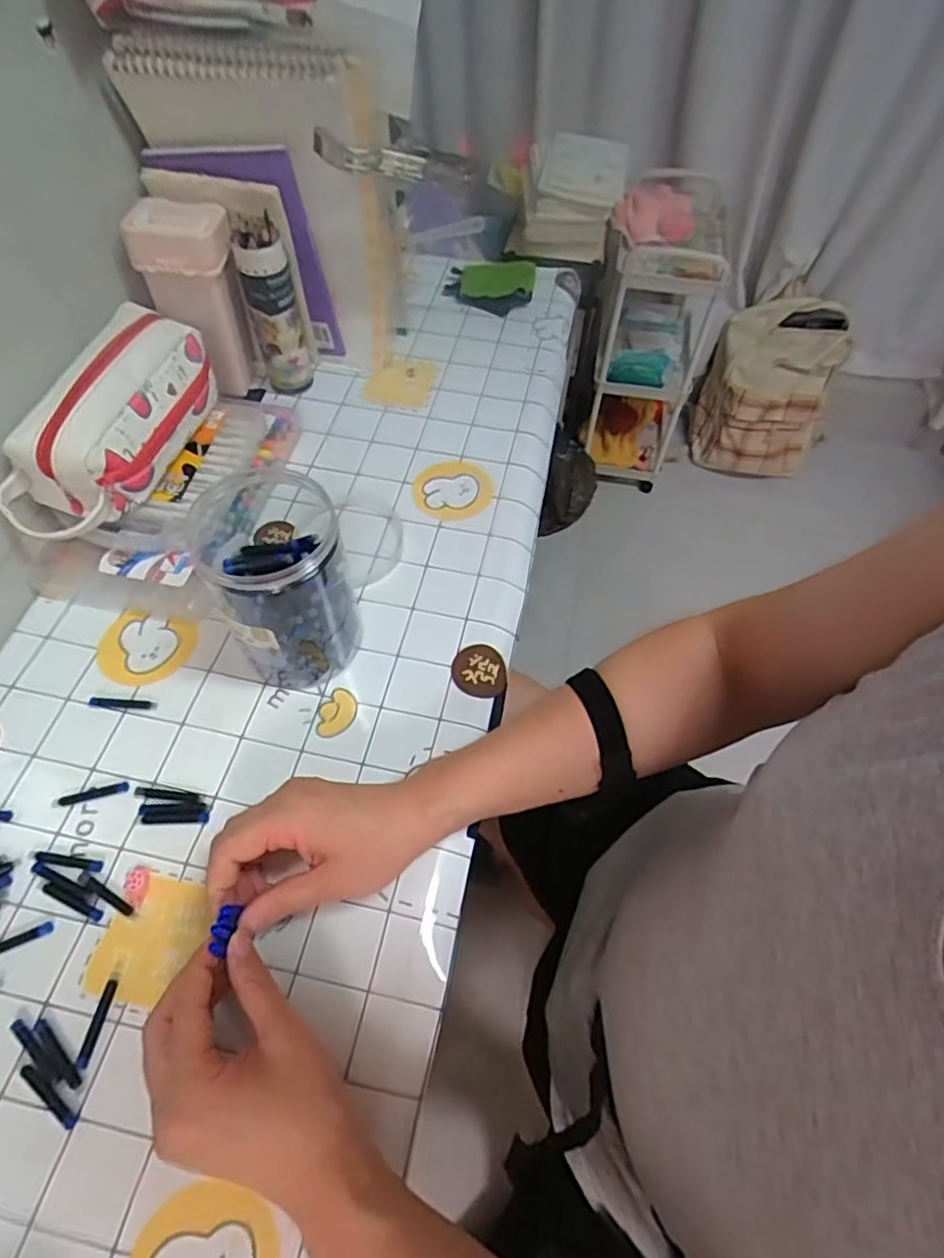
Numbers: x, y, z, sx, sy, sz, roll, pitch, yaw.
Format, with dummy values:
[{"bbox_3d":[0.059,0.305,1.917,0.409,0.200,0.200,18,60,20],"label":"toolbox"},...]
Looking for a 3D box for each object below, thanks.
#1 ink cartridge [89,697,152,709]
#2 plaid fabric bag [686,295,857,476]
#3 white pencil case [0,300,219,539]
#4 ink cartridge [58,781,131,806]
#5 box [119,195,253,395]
[{"bbox_3d":[-0.279,0.058,0.512,0.049,0.004,0.008,5,58,1],"label":"ink cartridge"},{"bbox_3d":[0.721,-0.588,1.611,0.288,0.342,0.228,3,58,-1],"label":"plaid fabric bag"},{"bbox_3d":[-0.300,-0.171,0.542,0.093,0.088,0.208,18,59,9],"label":"white pencil case"},{"bbox_3d":[-0.276,0.119,0.472,0.046,0.005,0.009,-13,59,-10],"label":"ink cartridge"},{"bbox_3d":[-0.263,-0.320,0.643,0.080,0.170,0.071,9,58,3],"label":"box"}]

